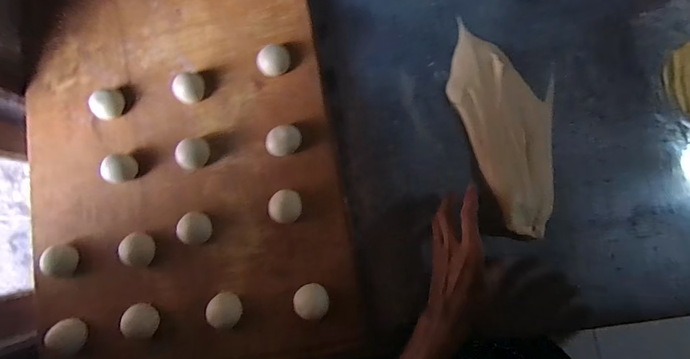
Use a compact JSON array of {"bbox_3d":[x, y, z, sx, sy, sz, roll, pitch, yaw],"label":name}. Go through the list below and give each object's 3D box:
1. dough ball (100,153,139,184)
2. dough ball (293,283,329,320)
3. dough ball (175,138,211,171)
[{"bbox_3d":[-0.316,-0.015,0.463,0.037,0.028,0.042,16,84,5],"label":"dough ball"},{"bbox_3d":[-0.043,0.159,0.434,0.042,0.033,0.042,0,82,3],"label":"dough ball"},{"bbox_3d":[-0.210,-0.034,0.464,0.042,0.032,0.040,0,82,3],"label":"dough ball"}]

